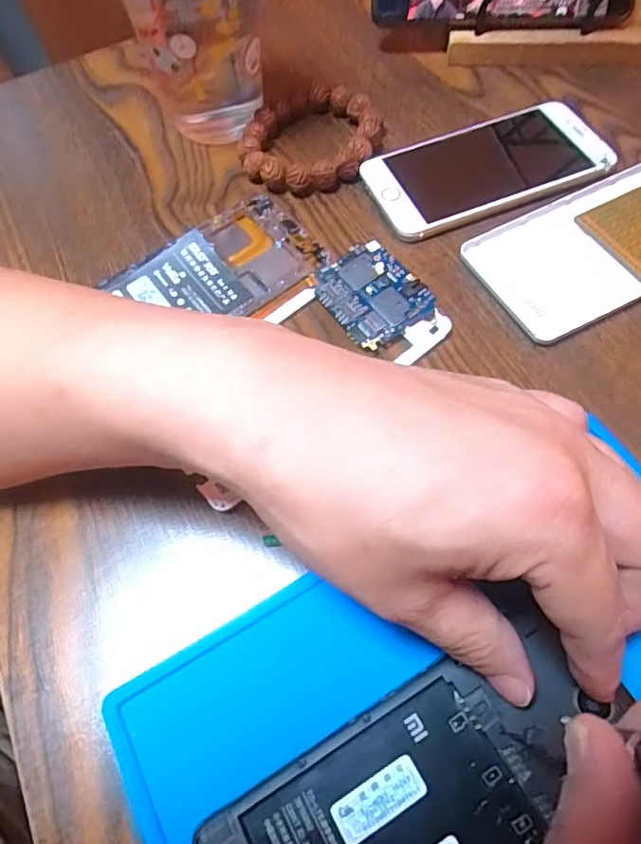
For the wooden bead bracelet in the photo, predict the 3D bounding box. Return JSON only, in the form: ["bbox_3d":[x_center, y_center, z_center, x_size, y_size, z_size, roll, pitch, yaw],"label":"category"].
[{"bbox_3d":[-0.004,-0.171,0.330,0.073,0.016,0.084,21,66,14],"label":"wooden bead bracelet"}]

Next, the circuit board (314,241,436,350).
[{"bbox_3d":[0.026,-0.064,0.277,0.044,0.008,0.054,-30,65,-11],"label":"circuit board"}]

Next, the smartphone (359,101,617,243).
[{"bbox_3d":[0.095,-0.148,0.315,0.133,0.006,0.068,-21,63,-7],"label":"smartphone"}]

